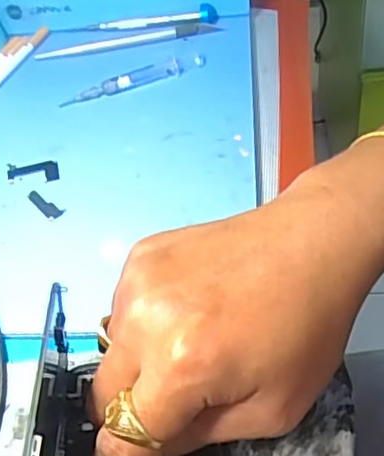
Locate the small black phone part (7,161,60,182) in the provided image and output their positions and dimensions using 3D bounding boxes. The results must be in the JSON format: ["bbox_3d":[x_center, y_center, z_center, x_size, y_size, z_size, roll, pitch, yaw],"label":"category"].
[{"bbox_3d":[-0.104,-0.037,0.413,0.034,0.004,0.022,-9,48,-1],"label":"small black phone part"}]

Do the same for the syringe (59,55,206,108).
[{"bbox_3d":[-0.042,-0.109,0.462,0.109,0.010,0.014,-21,48,-10],"label":"syringe"}]

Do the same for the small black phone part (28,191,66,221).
[{"bbox_3d":[-0.091,-0.015,0.391,0.010,0.004,0.030,-37,55,-24],"label":"small black phone part"}]

